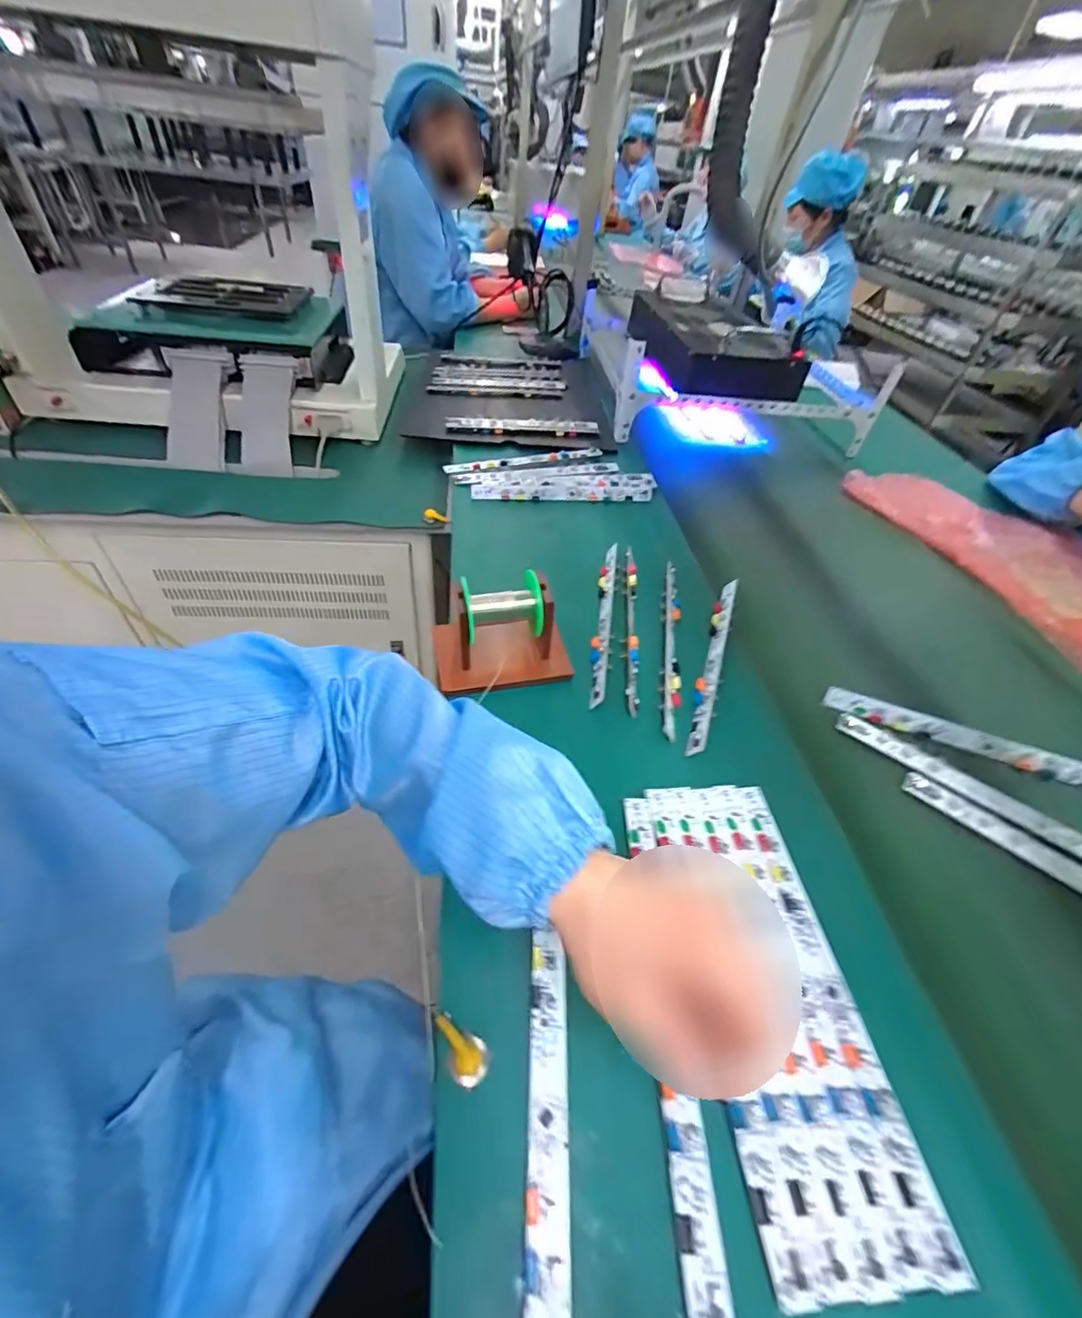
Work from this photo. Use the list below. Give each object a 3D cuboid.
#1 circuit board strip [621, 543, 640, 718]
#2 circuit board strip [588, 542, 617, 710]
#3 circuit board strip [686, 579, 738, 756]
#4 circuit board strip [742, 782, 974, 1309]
[{"bbox_3d":[0.108,-0.047,0.612,0.015,0.012,0.274,9,46,0],"label":"circuit board strip"},{"bbox_3d":[0.076,-0.055,0.626,0.020,0.009,0.285,10,46,2],"label":"circuit board strip"},{"bbox_3d":[0.197,-0.003,0.587,0.020,0.013,0.277,20,47,11],"label":"circuit board strip"},{"bbox_3d":[0.202,0.223,0.367,0.027,0.005,0.287,0,47,-8],"label":"circuit board strip"}]

